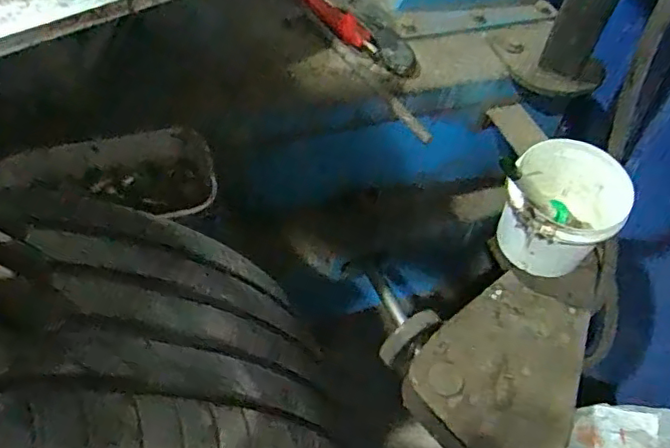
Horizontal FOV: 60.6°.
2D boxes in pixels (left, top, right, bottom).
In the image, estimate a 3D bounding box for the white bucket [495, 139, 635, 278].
[{"bbox_3d":[0.254,-0.009,0.657,0.116,0.121,0.118,3,51,-3],"label":"white bucket"}]

